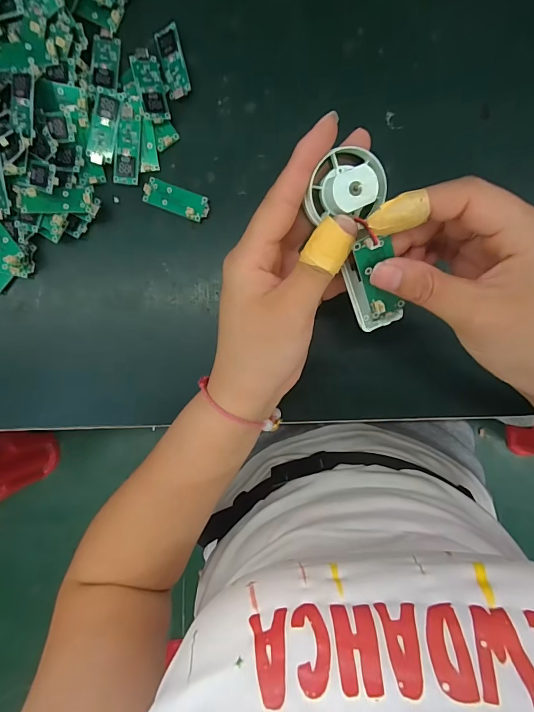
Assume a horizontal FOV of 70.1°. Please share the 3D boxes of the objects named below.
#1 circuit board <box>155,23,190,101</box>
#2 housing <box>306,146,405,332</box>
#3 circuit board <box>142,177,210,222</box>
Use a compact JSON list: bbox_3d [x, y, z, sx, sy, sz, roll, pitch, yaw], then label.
[{"bbox_3d":[-0.069,-0.214,0.279,0.018,0.006,0.050,-14,95,12],"label":"circuit board"},{"bbox_3d":[0.046,-0.050,0.187,0.035,0.020,0.092,-20,125,3],"label":"housing"},{"bbox_3d":[-0.068,-0.117,0.286,0.050,0.005,0.019,21,94,1],"label":"circuit board"}]

